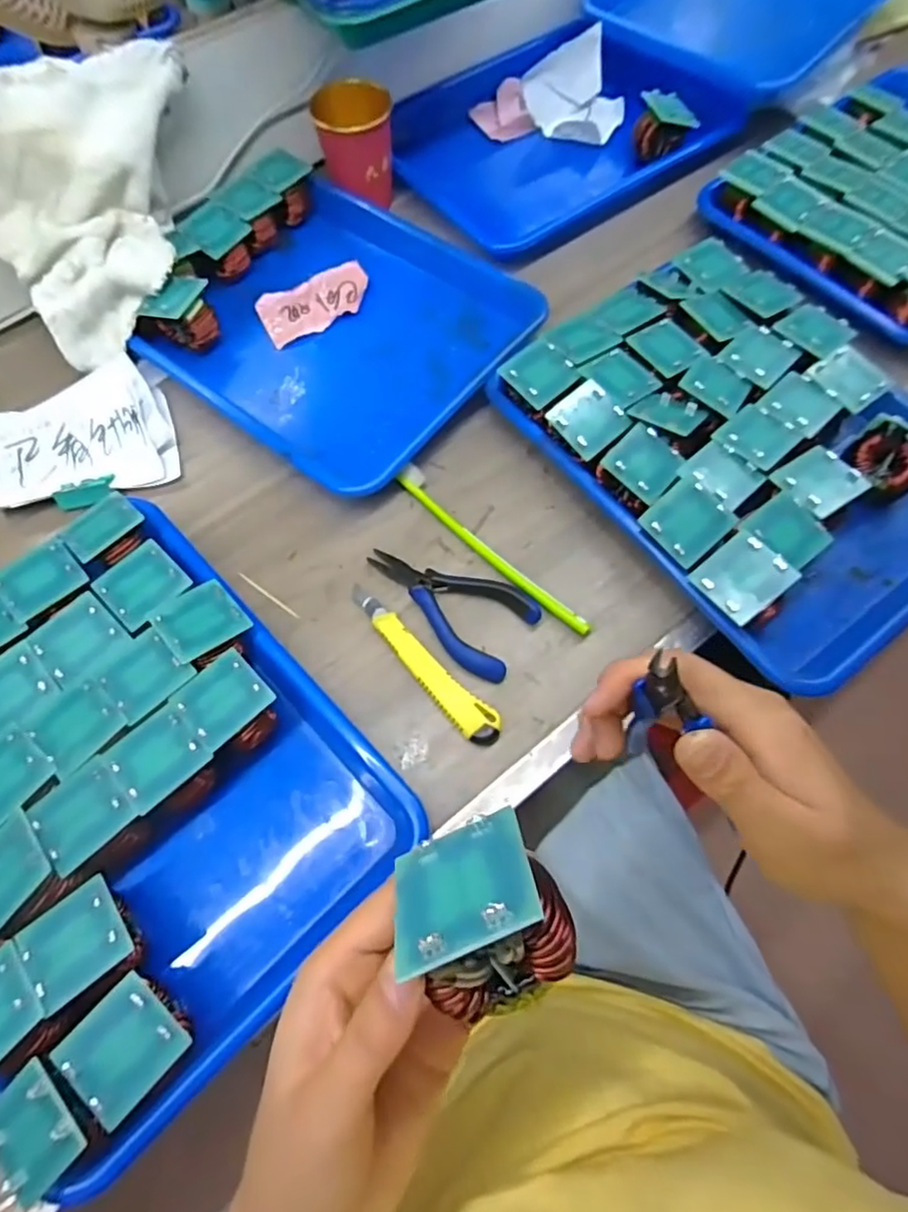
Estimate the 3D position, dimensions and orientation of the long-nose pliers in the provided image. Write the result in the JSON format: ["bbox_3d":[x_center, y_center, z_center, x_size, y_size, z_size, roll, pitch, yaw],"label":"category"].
[{"bbox_3d":[-0.007,-0.003,0.414,0.122,0.010,0.063,29,70,13],"label":"long-nose pliers"}]

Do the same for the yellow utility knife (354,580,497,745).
[{"bbox_3d":[-0.024,0.037,0.397,0.023,0.013,0.139,-42,72,-16],"label":"yellow utility knife"}]

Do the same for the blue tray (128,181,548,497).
[{"bbox_3d":[-0.089,-0.236,0.514,0.278,0.040,0.264,36,74,19],"label":"blue tray"}]

